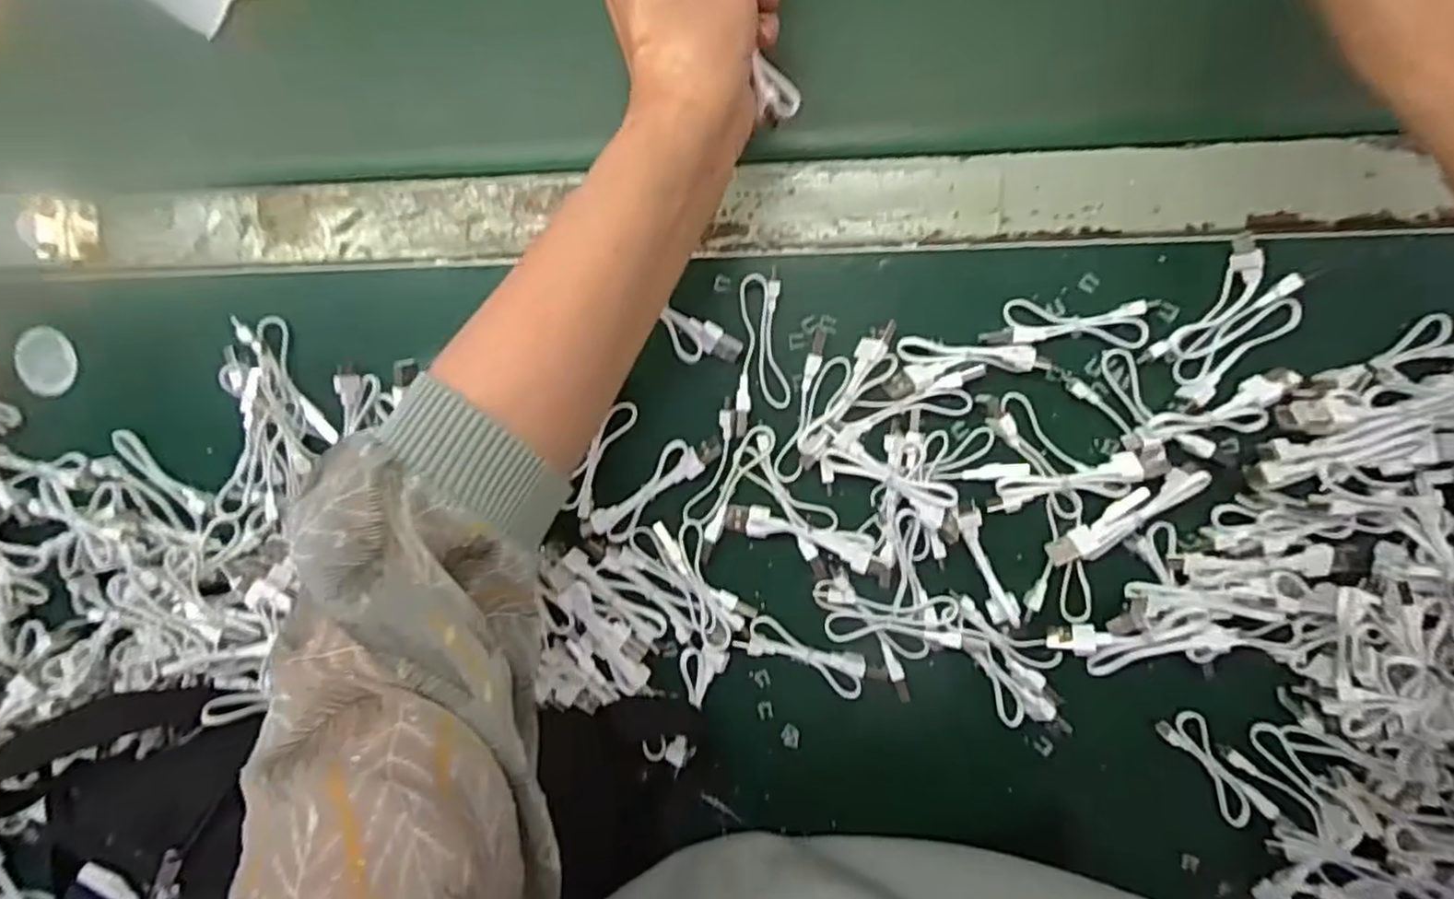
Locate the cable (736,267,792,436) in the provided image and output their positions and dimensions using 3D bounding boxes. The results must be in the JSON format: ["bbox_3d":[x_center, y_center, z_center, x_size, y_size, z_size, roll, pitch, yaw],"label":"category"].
[{"bbox_3d":[0.018,-0.047,0.345,0.025,0.009,0.079,2,95,4],"label":"cable"}]

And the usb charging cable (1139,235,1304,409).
[{"bbox_3d":[0.227,-0.057,0.329,0.069,0.013,0.048,-42,91,7],"label":"usb charging cable"}]

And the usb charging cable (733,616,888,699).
[{"bbox_3d":[0.042,0.106,0.361,0.073,0.006,0.022,25,96,2],"label":"usb charging cable"}]

